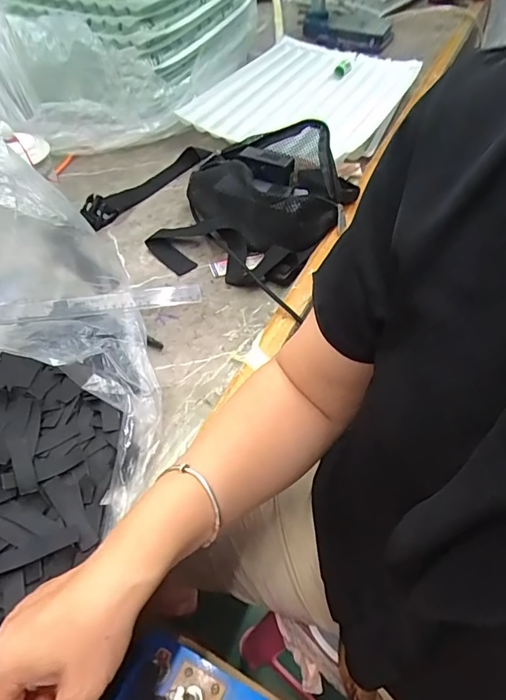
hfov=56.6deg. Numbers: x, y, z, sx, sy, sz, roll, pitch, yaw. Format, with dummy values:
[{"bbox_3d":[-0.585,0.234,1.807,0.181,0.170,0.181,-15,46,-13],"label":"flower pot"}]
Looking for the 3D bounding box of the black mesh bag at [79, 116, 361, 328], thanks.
[{"bbox_3d":[-0.039,-0.234,0.671,0.342,0.097,0.319,17,53,13],"label":"black mesh bag"}]

